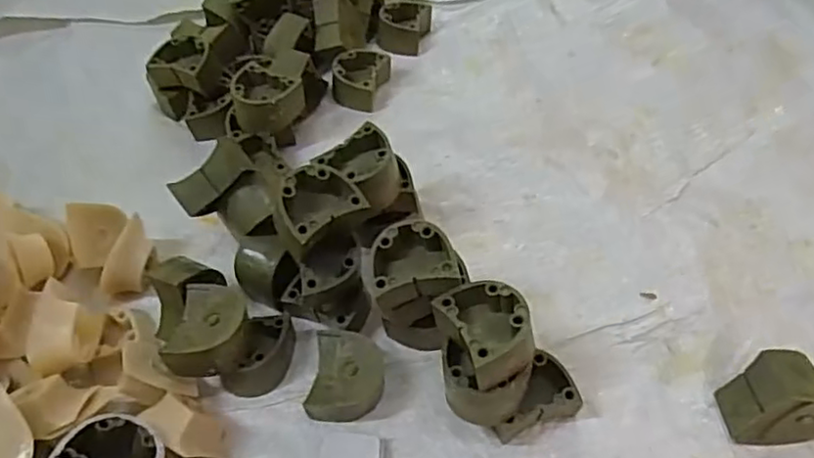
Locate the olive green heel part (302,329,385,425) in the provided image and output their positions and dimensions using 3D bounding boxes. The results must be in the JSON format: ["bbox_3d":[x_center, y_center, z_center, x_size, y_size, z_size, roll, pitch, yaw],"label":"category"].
[{"bbox_3d":[-0.034,0.084,0.355,0.039,0.025,0.046,11,55,11],"label":"olive green heel part"}]

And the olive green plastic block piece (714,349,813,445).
[{"bbox_3d":[0.189,0.087,0.323,0.046,0.043,0.035,-6,54,-1],"label":"olive green plastic block piece"}]

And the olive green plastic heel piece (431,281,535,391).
[{"bbox_3d":[0.038,0.051,0.314,0.042,0.023,0.047,-15,53,-8],"label":"olive green plastic heel piece"}]

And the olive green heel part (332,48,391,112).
[{"bbox_3d":[-0.038,-0.120,0.507,0.039,0.025,0.044,13,56,13],"label":"olive green heel part"}]

